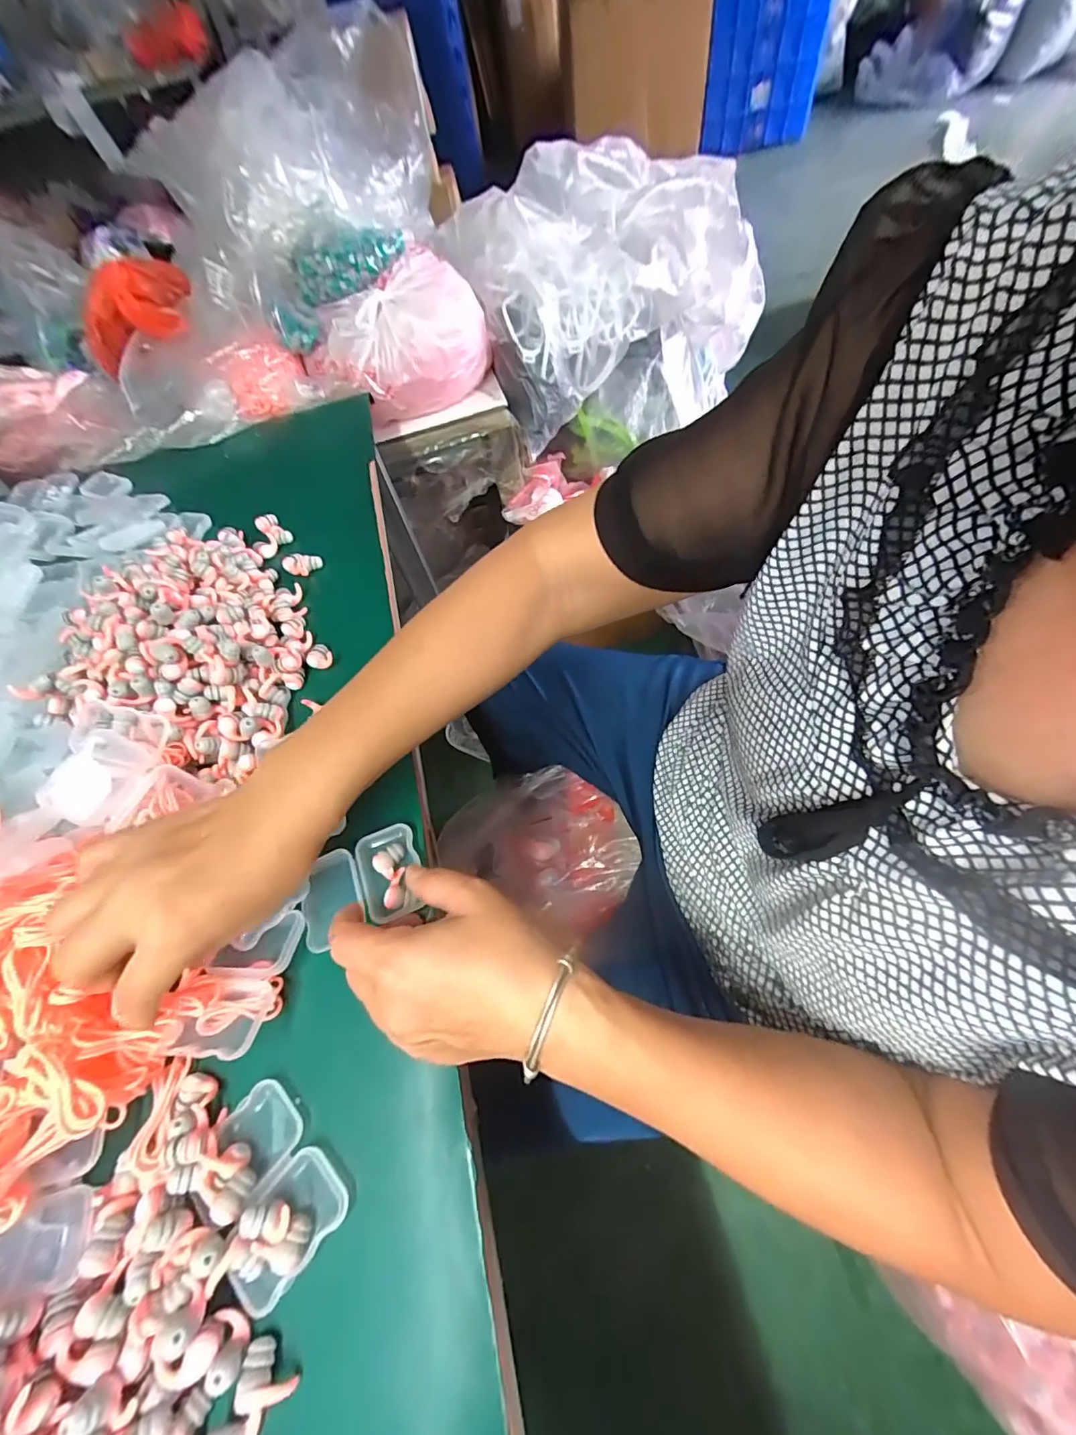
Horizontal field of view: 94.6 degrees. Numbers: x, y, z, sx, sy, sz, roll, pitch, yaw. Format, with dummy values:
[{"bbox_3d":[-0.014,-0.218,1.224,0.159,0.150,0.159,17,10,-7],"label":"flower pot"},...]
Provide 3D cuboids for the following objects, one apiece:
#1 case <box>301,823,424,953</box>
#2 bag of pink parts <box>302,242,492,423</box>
[{"bbox_3d":[-0.109,0.103,0.307,0.073,0.015,0.054,-21,61,-9],"label":"case"},{"bbox_3d":[-0.182,-0.492,0.658,0.236,0.120,0.131,-29,61,-8],"label":"bag of pink parts"}]

